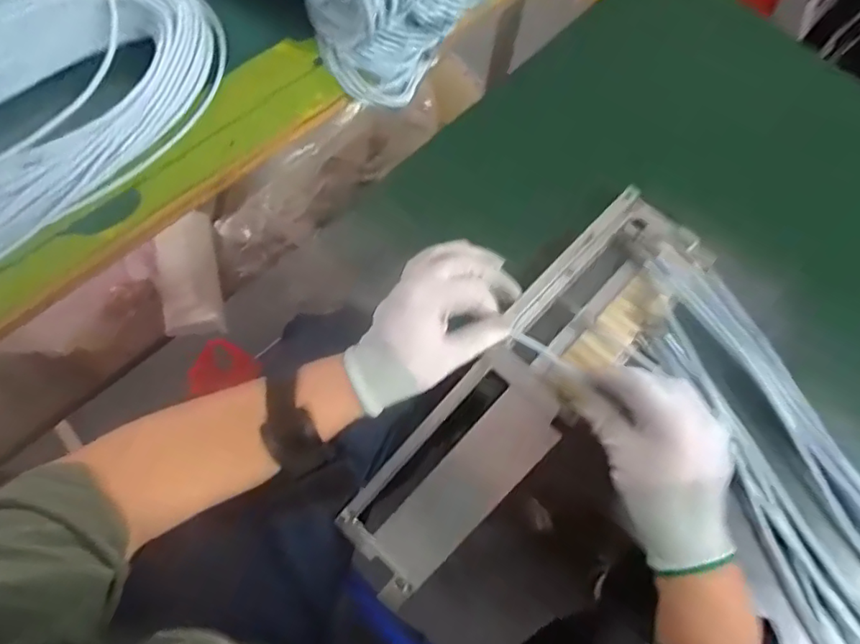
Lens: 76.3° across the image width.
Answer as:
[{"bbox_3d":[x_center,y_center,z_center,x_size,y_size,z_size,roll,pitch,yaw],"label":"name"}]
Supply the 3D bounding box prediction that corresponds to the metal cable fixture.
[{"bbox_3d":[0.076,0.053,0.451,0.097,0.044,0.390,40,85,10],"label":"metal cable fixture"}]

